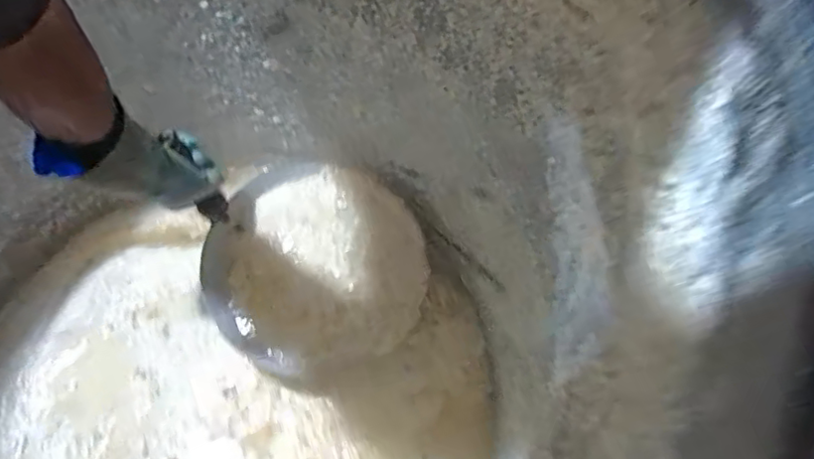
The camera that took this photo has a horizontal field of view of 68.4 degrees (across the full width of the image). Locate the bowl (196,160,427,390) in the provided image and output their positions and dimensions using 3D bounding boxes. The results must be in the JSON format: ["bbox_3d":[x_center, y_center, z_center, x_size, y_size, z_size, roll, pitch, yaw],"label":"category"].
[{"bbox_3d":[-0.130,0.056,0.857,0.295,0.073,0.291,1,62,-1],"label":"bowl"}]

